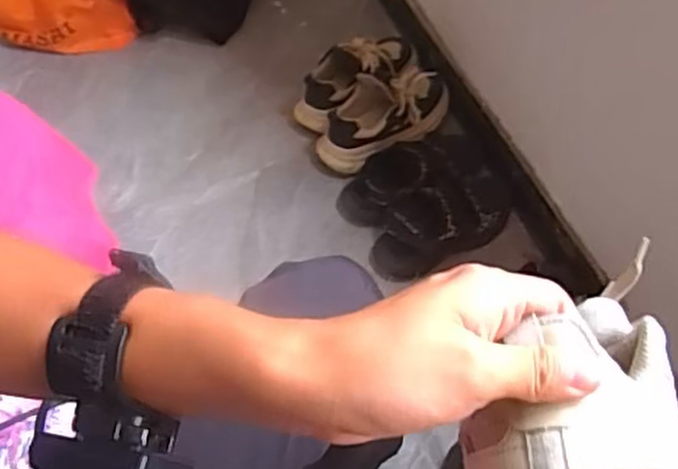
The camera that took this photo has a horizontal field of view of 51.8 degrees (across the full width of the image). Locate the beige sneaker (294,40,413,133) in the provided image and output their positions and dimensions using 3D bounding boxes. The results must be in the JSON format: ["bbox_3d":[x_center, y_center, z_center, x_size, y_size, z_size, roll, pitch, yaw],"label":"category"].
[{"bbox_3d":[0.047,-0.327,1.481,0.314,0.130,0.137,-29,62,-18],"label":"beige sneaker"}]

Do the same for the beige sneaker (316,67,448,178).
[{"bbox_3d":[0.102,-0.235,1.413,0.307,0.142,0.137,-19,59,-12],"label":"beige sneaker"}]

